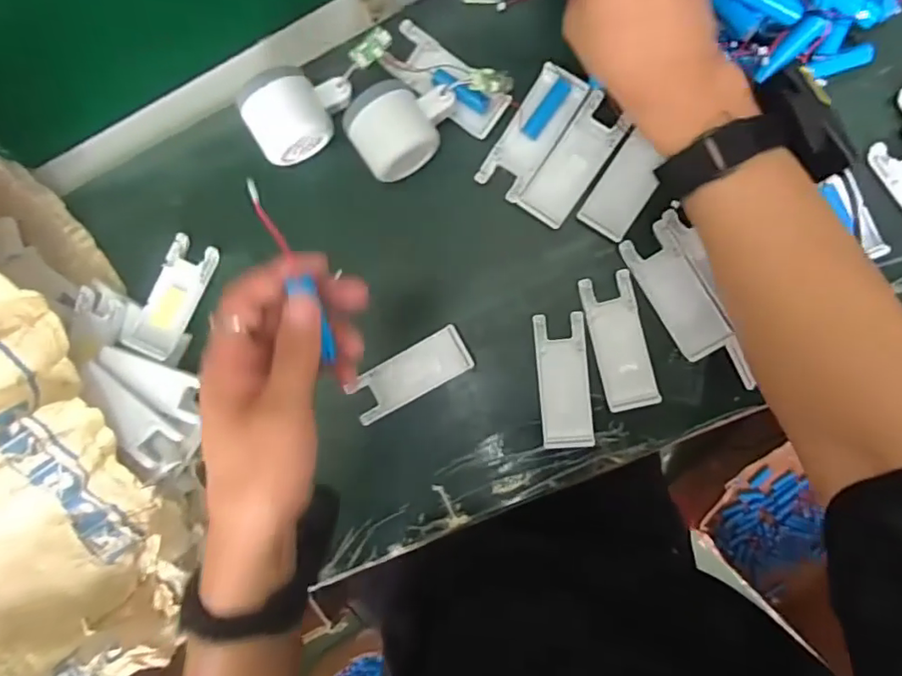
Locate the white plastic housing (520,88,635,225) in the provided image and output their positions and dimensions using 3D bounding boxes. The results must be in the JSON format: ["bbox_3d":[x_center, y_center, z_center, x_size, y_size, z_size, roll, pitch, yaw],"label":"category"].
[{"bbox_3d":[0.097,-0.136,0.431,0.041,0.005,0.100,35,96,4],"label":"white plastic housing"}]

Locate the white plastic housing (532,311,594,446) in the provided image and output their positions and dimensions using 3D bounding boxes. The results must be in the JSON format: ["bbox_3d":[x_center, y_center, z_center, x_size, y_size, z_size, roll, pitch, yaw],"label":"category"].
[{"bbox_3d":[0.089,0.034,0.431,0.039,0.010,0.104,-5,92,7],"label":"white plastic housing"}]

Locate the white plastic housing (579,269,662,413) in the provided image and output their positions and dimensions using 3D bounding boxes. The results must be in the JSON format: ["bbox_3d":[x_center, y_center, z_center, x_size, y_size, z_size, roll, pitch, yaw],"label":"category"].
[{"bbox_3d":[0.130,0.003,0.423,0.040,0.007,0.102,-14,91,7],"label":"white plastic housing"}]

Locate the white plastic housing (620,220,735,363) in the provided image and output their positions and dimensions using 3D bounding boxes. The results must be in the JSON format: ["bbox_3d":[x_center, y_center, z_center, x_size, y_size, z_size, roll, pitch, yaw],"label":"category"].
[{"bbox_3d":[0.171,-0.035,0.415,0.038,0.014,0.102,-30,89,7],"label":"white plastic housing"}]

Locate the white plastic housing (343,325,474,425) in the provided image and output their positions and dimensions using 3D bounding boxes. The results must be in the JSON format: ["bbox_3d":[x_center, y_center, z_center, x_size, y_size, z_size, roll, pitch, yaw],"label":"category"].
[{"bbox_3d":[-0.033,0.031,0.455,0.102,0.017,0.040,-30,89,7],"label":"white plastic housing"}]

